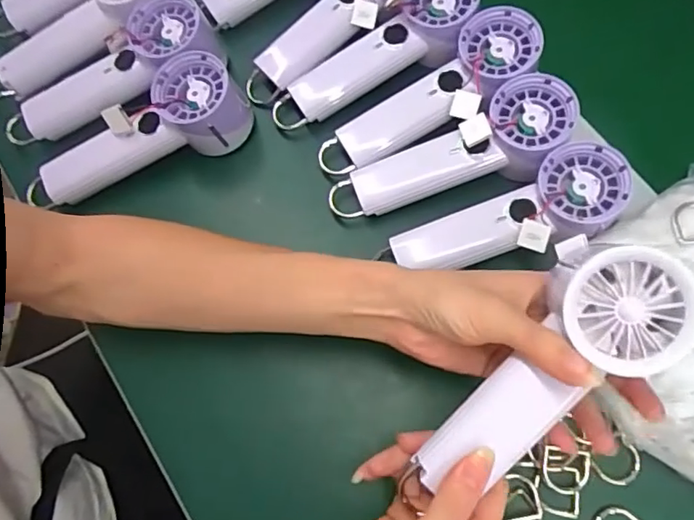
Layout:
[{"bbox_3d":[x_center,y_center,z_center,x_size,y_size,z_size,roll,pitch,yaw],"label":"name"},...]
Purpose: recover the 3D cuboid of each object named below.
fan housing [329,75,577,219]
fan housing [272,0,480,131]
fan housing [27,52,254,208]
[{"bbox_3d":[0.081,-0.079,0.440,0.190,0.044,0.060,-22,71,13],"label":"fan housing"},{"bbox_3d":[0.025,-0.168,0.467,0.197,0.044,0.067,-34,73,7],"label":"fan housing"},{"bbox_3d":[-0.170,-0.096,0.463,0.184,0.067,0.059,-26,72,5],"label":"fan housing"}]

